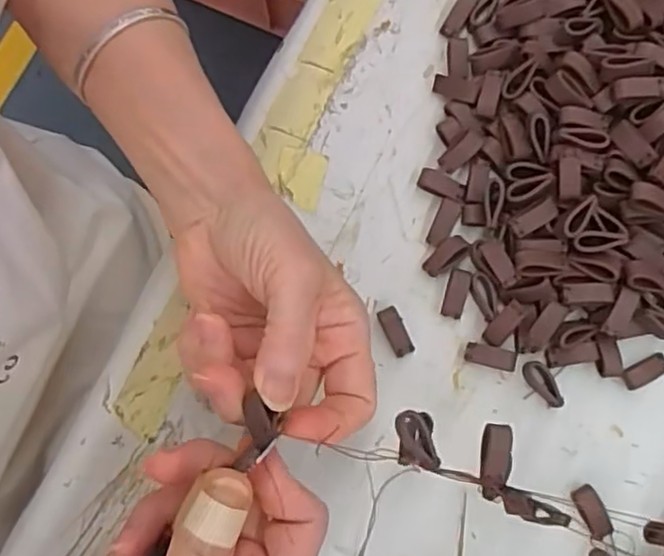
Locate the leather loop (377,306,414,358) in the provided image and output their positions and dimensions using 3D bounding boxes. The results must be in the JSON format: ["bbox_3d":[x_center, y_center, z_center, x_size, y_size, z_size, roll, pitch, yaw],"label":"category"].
[{"bbox_3d":[0.030,0.025,0.317,0.009,0.006,0.023,-23,80,-3],"label":"leather loop"}]

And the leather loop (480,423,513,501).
[{"bbox_3d":[0.063,0.073,0.263,0.012,0.009,0.032,4,99,2],"label":"leather loop"}]

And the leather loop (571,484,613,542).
[{"bbox_3d":[0.117,0.105,0.300,0.011,0.004,0.024,-27,81,-3],"label":"leather loop"}]

